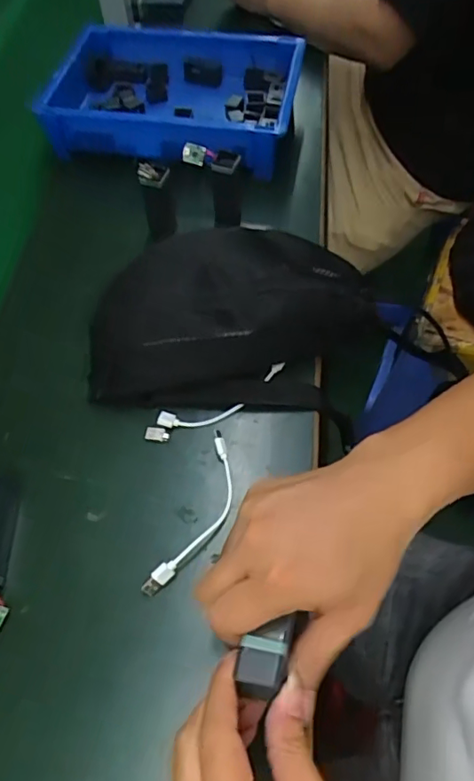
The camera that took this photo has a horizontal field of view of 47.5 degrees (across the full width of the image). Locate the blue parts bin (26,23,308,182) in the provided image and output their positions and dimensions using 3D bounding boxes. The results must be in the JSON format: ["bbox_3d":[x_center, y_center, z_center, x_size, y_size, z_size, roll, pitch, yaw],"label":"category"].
[{"bbox_3d":[-0.079,-0.377,0.692,0.303,0.068,0.203,9,59,8],"label":"blue parts bin"}]

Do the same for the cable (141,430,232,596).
[{"bbox_3d":[-0.028,0.101,0.439,0.036,0.016,0.144,18,61,13],"label":"cable"}]

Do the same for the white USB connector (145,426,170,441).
[{"bbox_3d":[-0.072,0.040,0.485,0.022,0.008,0.011,3,57,5],"label":"white USB connector"}]

